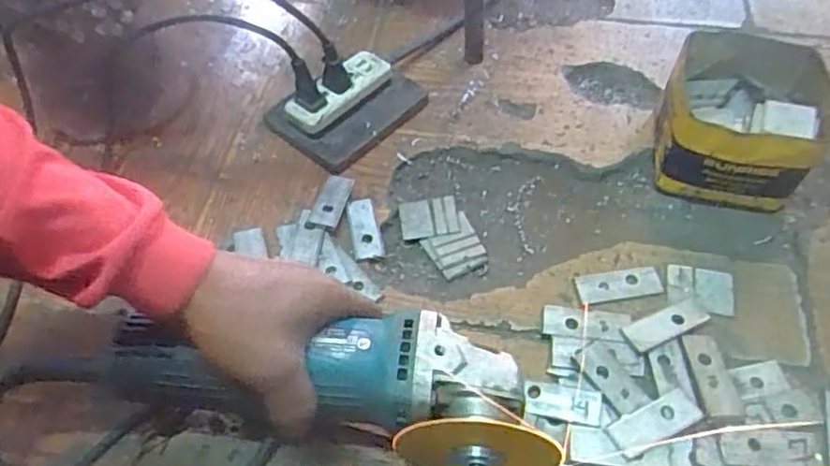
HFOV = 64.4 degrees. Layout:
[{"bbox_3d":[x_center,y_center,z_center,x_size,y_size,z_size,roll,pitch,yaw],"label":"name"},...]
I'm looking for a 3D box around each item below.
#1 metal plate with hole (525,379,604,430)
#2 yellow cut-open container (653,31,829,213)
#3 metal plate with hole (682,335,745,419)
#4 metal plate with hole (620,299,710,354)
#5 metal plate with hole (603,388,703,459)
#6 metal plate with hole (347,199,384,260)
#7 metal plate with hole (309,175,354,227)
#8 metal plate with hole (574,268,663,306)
[{"bbox_3d":[0.103,0.119,0.459,0.054,0.004,0.025,7,59,19],"label":"metal plate with hole"},{"bbox_3d":[0.282,-0.096,0.577,0.125,0.084,0.131,18,56,15],"label":"yellow cut-open container"},{"bbox_3d":[0.211,0.101,0.468,0.025,0.004,0.064,0,49,-2],"label":"metal plate with hole"},{"bbox_3d":[0.186,0.067,0.491,0.067,0.004,0.024,-24,57,-15],"label":"metal plate with hole"},{"bbox_3d":[0.163,0.130,0.449,0.065,0.004,0.026,-21,58,-15],"label":"metal plate with hole"},{"bbox_3d":[-0.044,-0.003,0.567,0.023,0.004,0.059,-12,58,-8],"label":"metal plate with hole"},{"bbox_3d":[-0.073,-0.028,0.580,0.025,0.007,0.061,6,46,10],"label":"metal plate with hole"},{"bbox_3d":[0.162,0.042,0.521,0.066,0.004,0.025,-7,54,-3],"label":"metal plate with hole"}]

